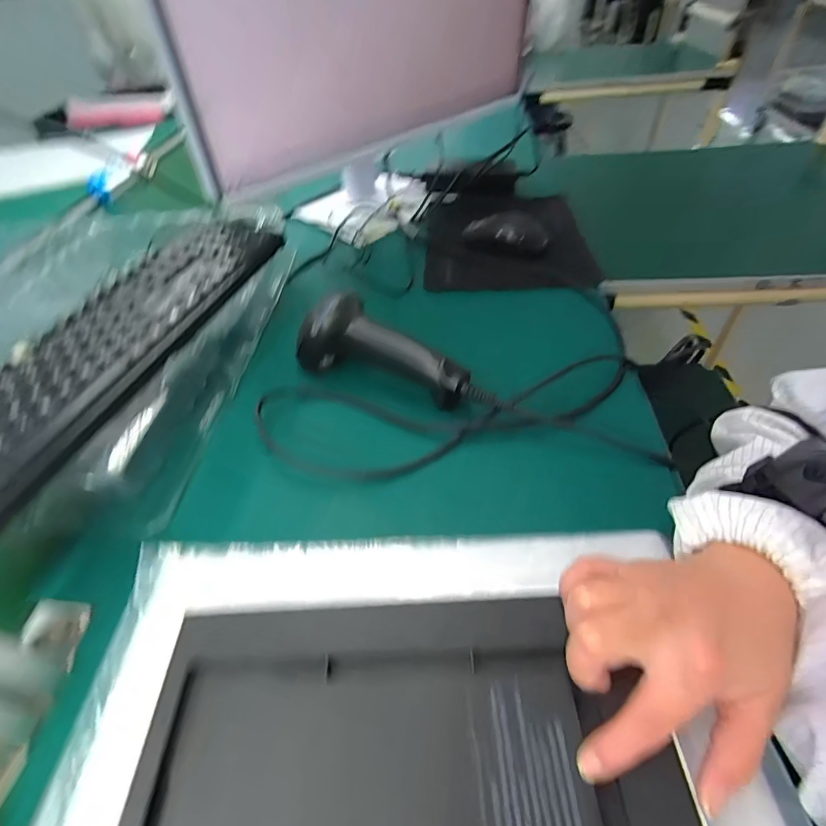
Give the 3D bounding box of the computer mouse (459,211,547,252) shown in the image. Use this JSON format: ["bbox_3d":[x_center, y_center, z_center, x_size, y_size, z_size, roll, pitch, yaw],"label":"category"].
[{"bbox_3d":[0.122,-0.234,0.575,0.106,0.035,0.055,-1,45,5],"label":"computer mouse"}]

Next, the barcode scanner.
[{"bbox_3d":[-0.025,-0.059,0.398,0.162,0.070,0.061,15,49,20],"label":"barcode scanner"}]

